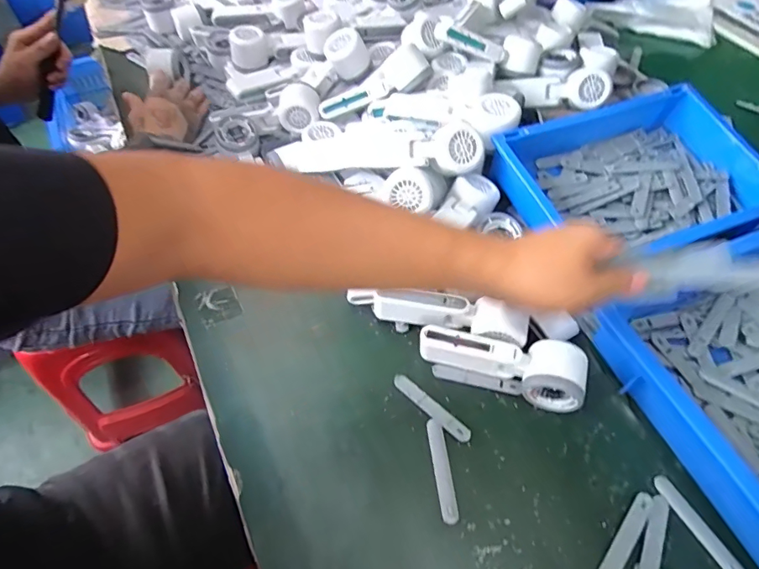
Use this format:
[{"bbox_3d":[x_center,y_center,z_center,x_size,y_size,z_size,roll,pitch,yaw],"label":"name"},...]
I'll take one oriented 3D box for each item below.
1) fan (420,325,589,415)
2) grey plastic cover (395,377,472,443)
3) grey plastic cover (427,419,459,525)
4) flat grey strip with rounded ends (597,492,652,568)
[{"bbox_3d":[0.130,0.074,0.497,0.169,0.051,0.058,21,59,14],"label":"fan"},{"bbox_3d":[0.053,0.127,0.490,0.096,0.004,0.018,37,64,22],"label":"grey plastic cover"},{"bbox_3d":[0.060,0.178,0.456,0.015,0.004,0.094,-6,56,-4],"label":"grey plastic cover"},{"bbox_3d":[0.219,0.228,0.420,0.019,0.004,0.095,35,63,21],"label":"flat grey strip with rounded ends"}]

